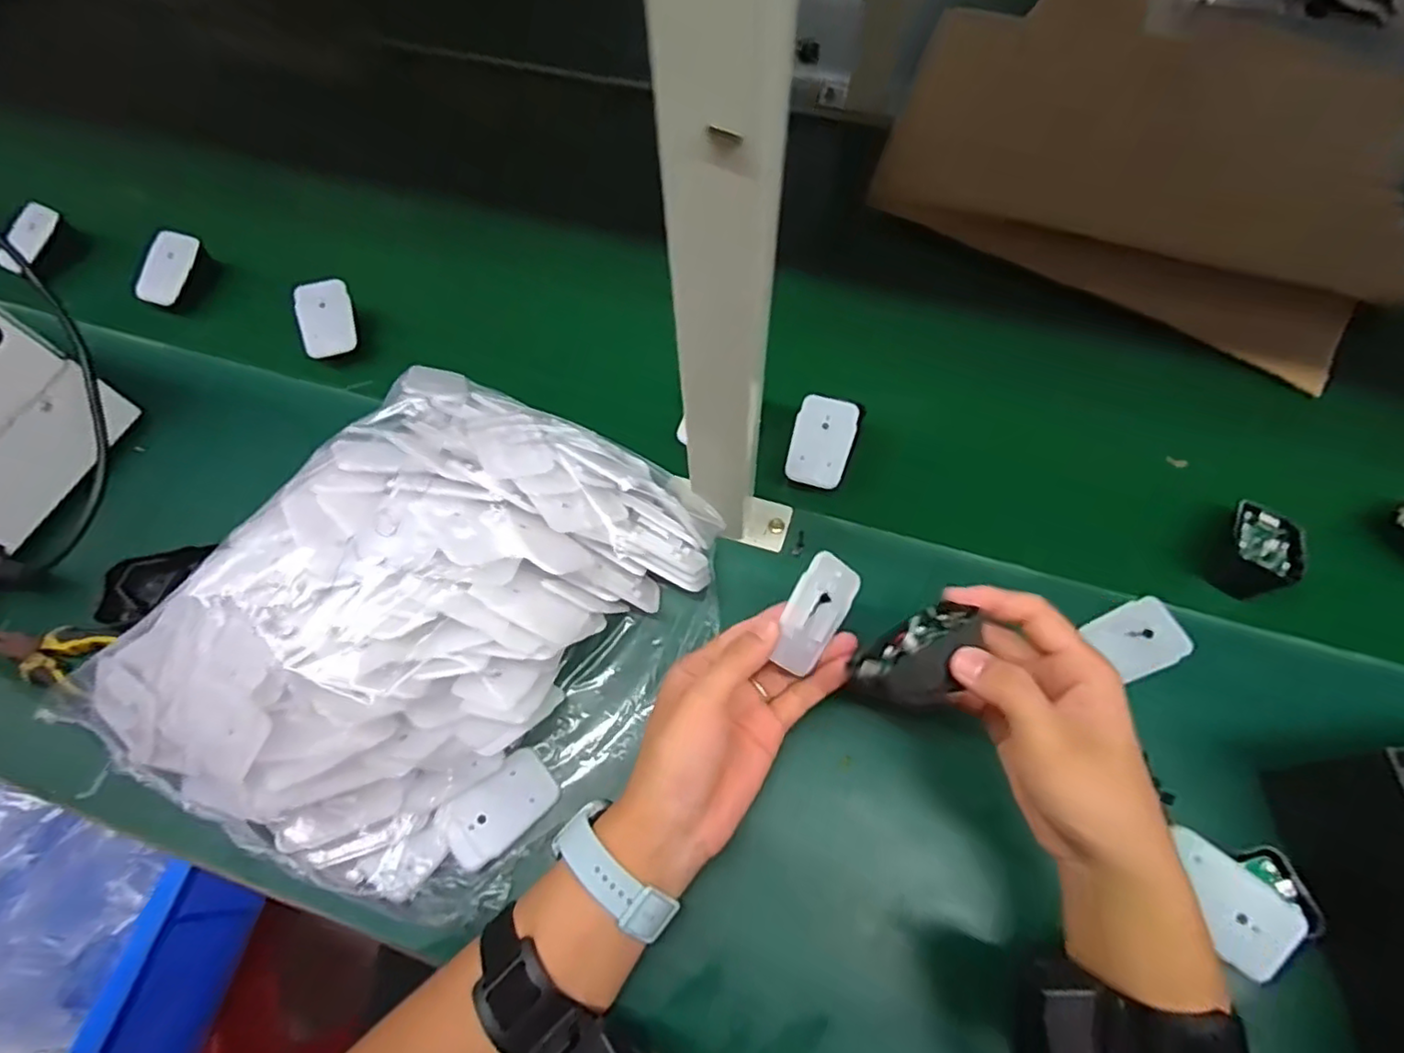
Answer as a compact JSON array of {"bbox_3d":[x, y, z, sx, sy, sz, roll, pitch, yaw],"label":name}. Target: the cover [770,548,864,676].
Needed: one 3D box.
[{"bbox_3d":[0.065,0.051,0.364,0.005,0.042,0.066,21,79,56],"label":"cover"}]

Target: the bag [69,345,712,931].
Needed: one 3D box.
[{"bbox_3d":[-0.167,0.056,0.400,0.287,0.102,0.314,29,68,14],"label":"bag"}]

